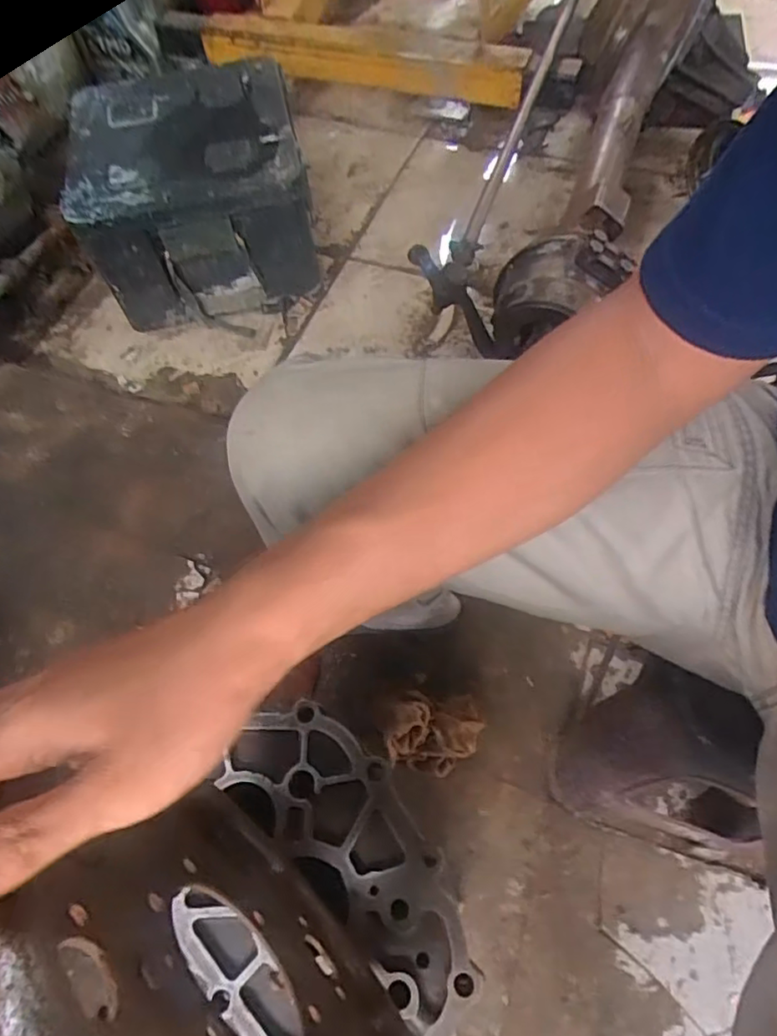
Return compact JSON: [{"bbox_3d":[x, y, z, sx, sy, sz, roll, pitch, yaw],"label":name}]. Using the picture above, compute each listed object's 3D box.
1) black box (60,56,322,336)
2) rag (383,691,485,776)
[{"bbox_3d":[-0.319,-0.539,0.996,0.349,0.245,0.333,-11,63,-3],"label":"black box"},{"bbox_3d":[0.050,0.241,0.655,0.111,0.081,0.086,-3,63,1],"label":"rag"}]

